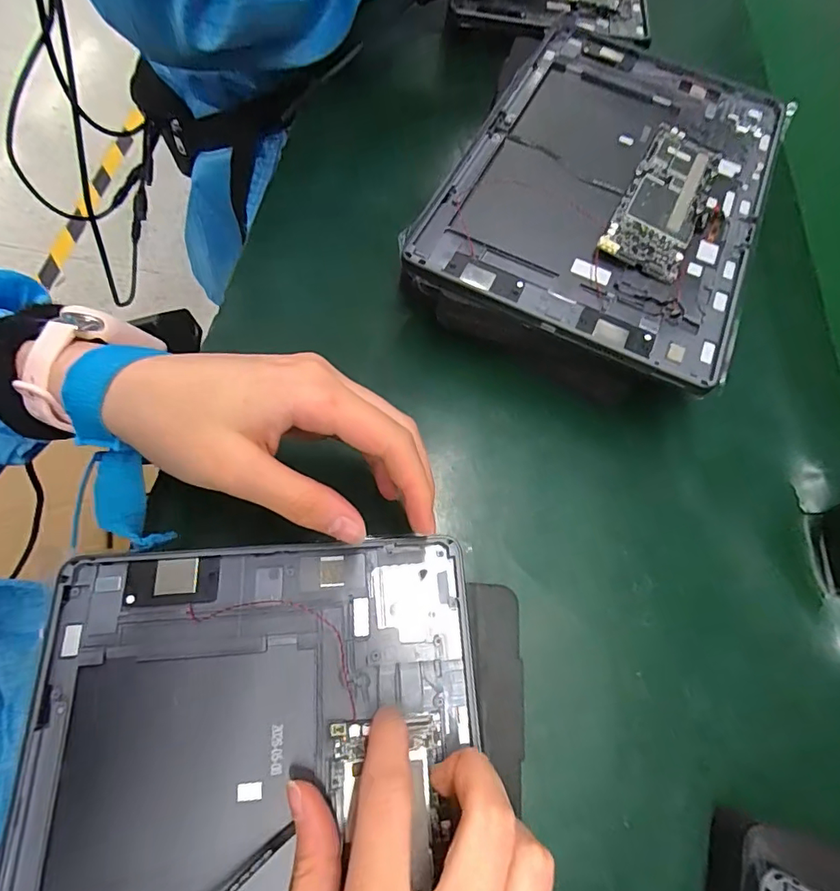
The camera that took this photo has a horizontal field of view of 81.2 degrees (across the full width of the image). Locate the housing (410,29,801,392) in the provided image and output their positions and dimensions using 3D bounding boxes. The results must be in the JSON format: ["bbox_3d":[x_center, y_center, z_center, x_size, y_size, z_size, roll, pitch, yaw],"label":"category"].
[{"bbox_3d":[0.116,-0.161,0.290,0.168,0.011,0.252,24,67,7],"label":"housing"}]

